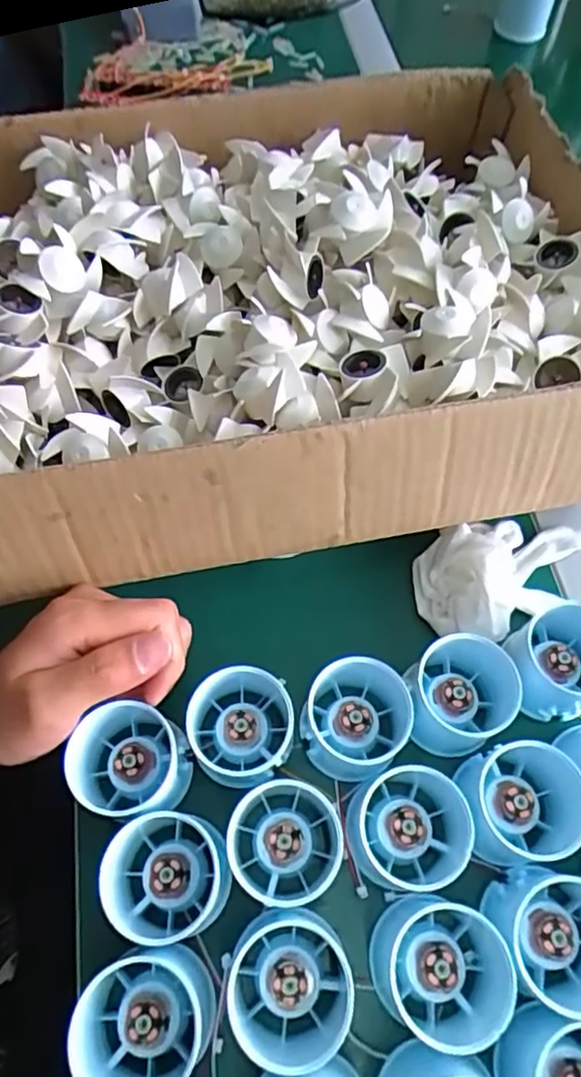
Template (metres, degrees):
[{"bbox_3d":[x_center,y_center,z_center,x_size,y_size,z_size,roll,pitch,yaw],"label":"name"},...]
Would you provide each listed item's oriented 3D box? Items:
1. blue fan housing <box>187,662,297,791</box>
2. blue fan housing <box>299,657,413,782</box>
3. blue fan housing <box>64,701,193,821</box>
[{"bbox_3d":[-0.027,0.098,0.324,0.054,0.048,0.050,-10,64,-6],"label":"blue fan housing"},{"bbox_3d":[0.033,0.094,0.328,0.053,0.045,0.054,0,64,-1],"label":"blue fan housing"},{"bbox_3d":[-0.082,0.111,0.318,0.060,0.042,0.057,34,68,15],"label":"blue fan housing"}]

